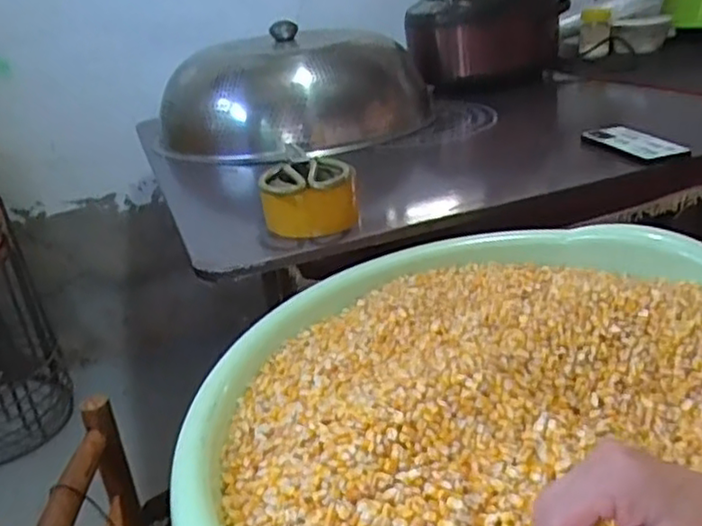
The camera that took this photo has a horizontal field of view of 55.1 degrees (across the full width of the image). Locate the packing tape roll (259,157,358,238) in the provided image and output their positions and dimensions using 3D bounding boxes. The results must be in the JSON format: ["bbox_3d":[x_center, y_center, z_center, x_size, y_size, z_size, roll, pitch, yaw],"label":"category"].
[{"bbox_3d":[-0.048,-0.078,0.823,0.116,0.082,0.095,-8,25,-2],"label":"packing tape roll"}]

